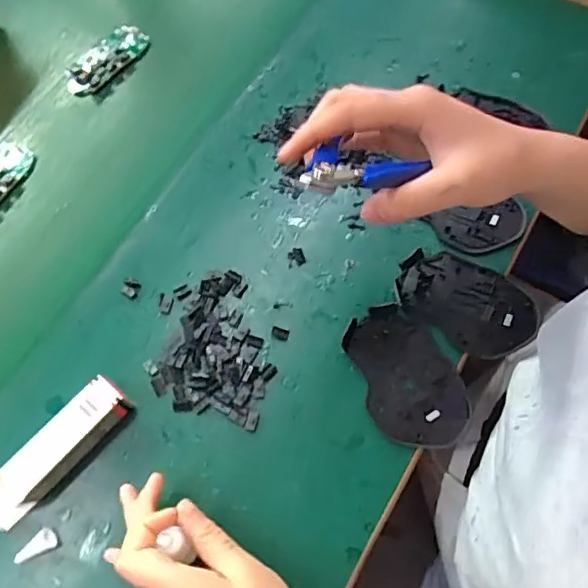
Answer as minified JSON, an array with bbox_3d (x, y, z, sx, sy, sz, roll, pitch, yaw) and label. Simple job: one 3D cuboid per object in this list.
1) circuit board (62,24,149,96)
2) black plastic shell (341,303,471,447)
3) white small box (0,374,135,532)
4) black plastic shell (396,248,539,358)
[{"bbox_3d":[-0.197,-0.246,0.596,0.044,0.016,0.099,38,73,18],"label":"circuit board"},{"bbox_3d":[0.088,0.061,0.437,0.074,0.009,0.111,-20,66,-6],"label":"black plastic shell"},{"bbox_3d":[-0.171,0.115,0.414,0.030,0.031,0.118,40,74,19],"label":"white small box"},{"bbox_3d":[0.141,0.005,0.464,0.111,0.013,0.074,32,71,16],"label":"black plastic shell"}]

